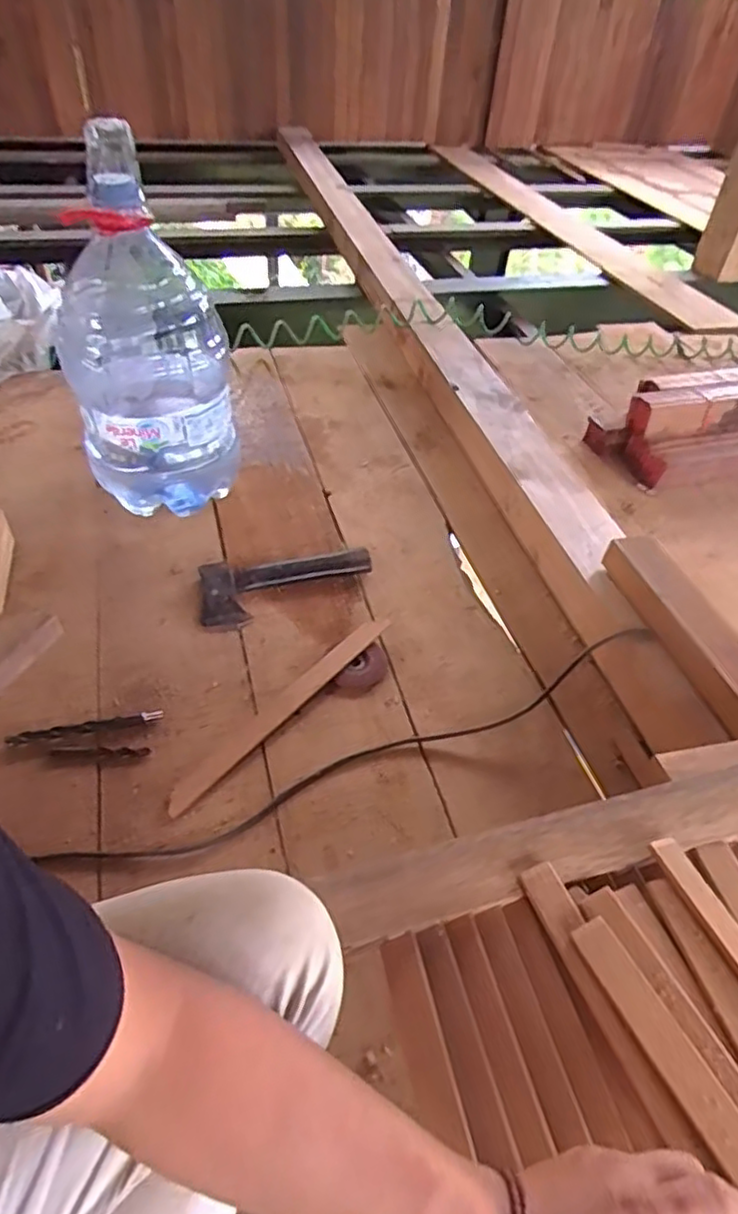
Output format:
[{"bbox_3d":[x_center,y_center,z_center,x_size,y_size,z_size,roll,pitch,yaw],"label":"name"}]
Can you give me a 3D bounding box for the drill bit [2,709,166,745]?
[{"bbox_3d":[-0.343,0.146,0.808,0.175,0.008,0.018,-9,47,-13],"label":"drill bit"}]

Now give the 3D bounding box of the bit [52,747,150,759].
[{"bbox_3d":[-0.318,0.174,0.790,0.111,0.005,0.014,-1,46,-6],"label":"bit"}]

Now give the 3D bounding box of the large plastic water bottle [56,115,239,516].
[{"bbox_3d":[-0.322,-0.360,0.979,0.217,0.487,0.204,-27,54,-27],"label":"large plastic water bottle"}]

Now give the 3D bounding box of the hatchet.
[{"bbox_3d":[-0.121,-0.038,0.993,0.264,0.027,0.108,-13,49,-17],"label":"hatchet"}]

